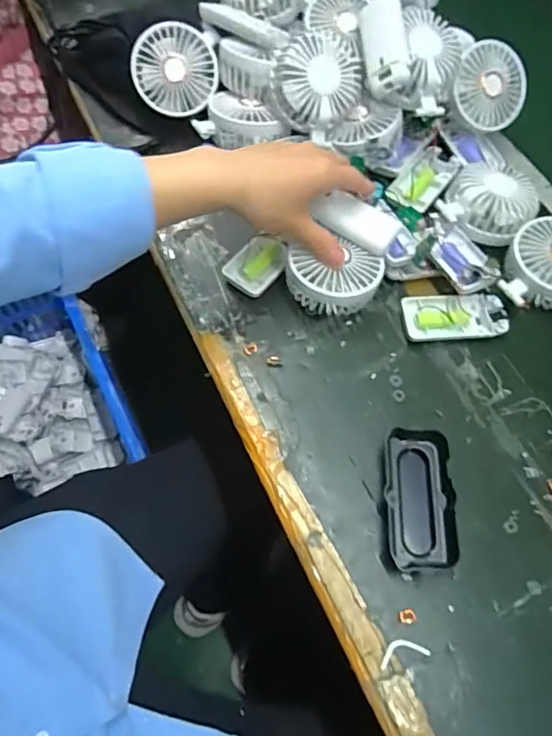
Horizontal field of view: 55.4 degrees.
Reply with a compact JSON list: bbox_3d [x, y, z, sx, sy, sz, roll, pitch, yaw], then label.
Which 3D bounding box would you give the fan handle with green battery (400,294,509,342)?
[{"bbox_3d":[0.167,-0.046,0.488,0.095,0.015,0.044,0,64,-3],"label":"fan handle with green battery"}]

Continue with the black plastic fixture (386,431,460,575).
[{"bbox_3d":[0.113,0.102,0.410,0.049,0.025,0.105,4,64,-1],"label":"black plastic fixture"}]

